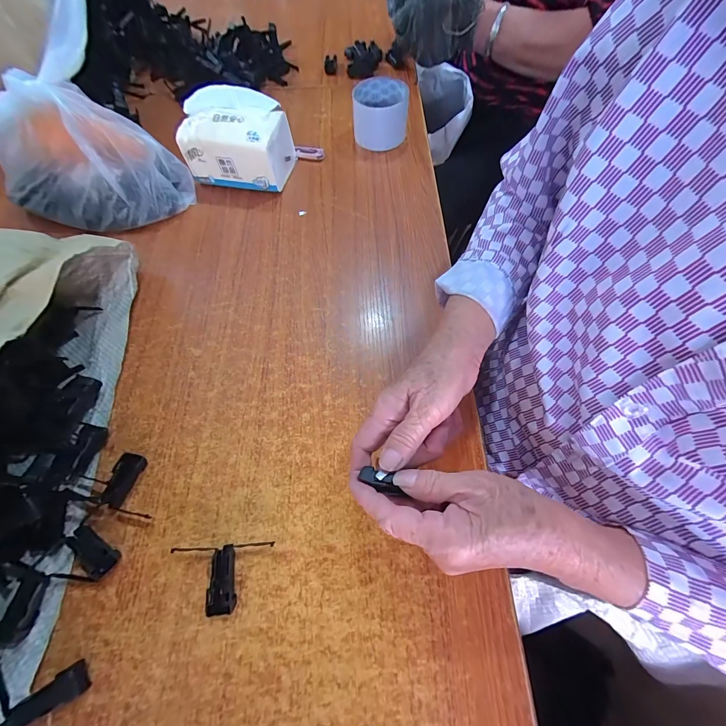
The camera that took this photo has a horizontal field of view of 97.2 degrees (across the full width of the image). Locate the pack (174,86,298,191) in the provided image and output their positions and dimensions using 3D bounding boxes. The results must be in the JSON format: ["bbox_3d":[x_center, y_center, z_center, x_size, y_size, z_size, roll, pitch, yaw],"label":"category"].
[{"bbox_3d":[-0.177,-0.321,0.463,0.134,0.090,0.102,9,65,5],"label":"pack"}]

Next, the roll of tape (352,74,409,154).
[{"bbox_3d":[0.029,-0.394,0.508,0.083,0.066,0.084,4,64,3],"label":"roll of tape"}]

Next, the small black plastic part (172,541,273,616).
[{"bbox_3d":[-0.119,0.180,0.267,0.079,0.014,0.049,-3,64,-1],"label":"small black plastic part"}]

